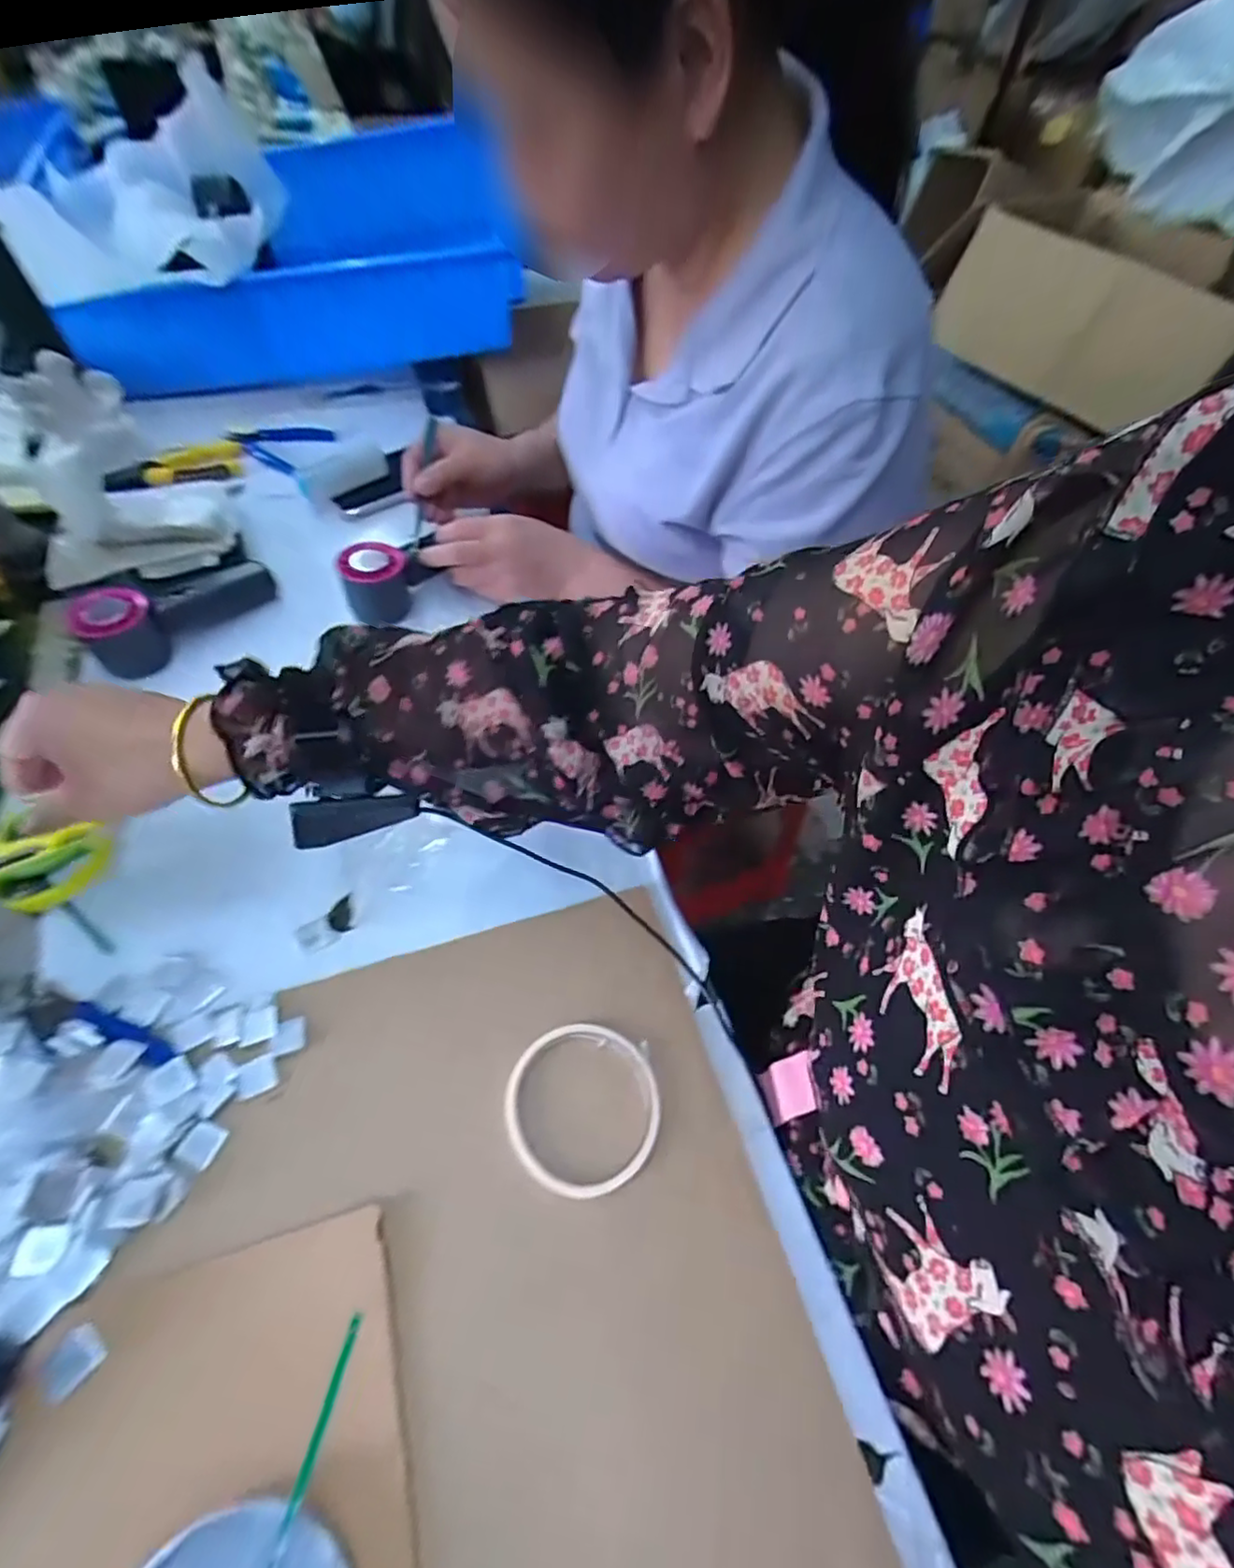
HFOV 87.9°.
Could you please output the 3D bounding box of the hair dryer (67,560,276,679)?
[{"bbox_3d":[-0.379,-0.155,0.558,0.153,0.052,0.058,-30,64,-21],"label":"hair dryer"}]

